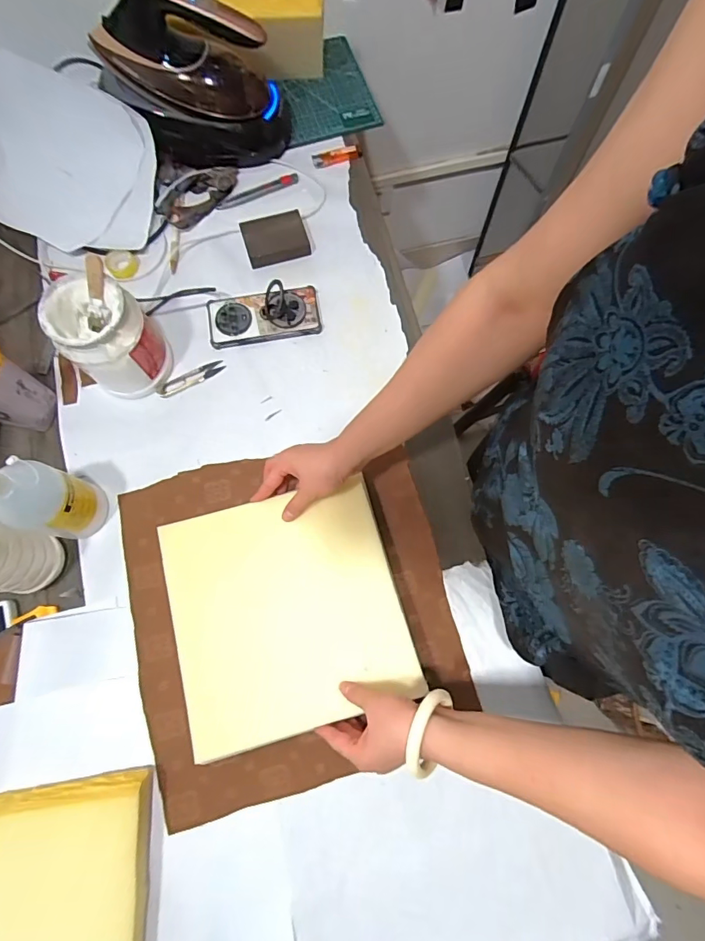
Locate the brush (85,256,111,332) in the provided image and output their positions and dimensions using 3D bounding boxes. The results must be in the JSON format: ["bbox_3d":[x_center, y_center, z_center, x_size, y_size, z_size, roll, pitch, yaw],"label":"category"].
[{"bbox_3d":[-0.329,-0.224,0.585,0.023,0.102,0.017,33,42,8],"label":"brush"}]

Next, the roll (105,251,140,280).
[{"bbox_3d":[-0.382,-0.344,0.756,0.049,0.018,0.049,0,75,0],"label":"roll"}]

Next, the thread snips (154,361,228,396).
[{"bbox_3d":[-0.244,-0.139,0.689,0.105,0.006,0.024,-27,77,-7],"label":"thread snips"}]

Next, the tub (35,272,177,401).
[{"bbox_3d":[-0.329,-0.179,0.619,0.111,0.139,0.109,0,75,0],"label":"tub"}]

